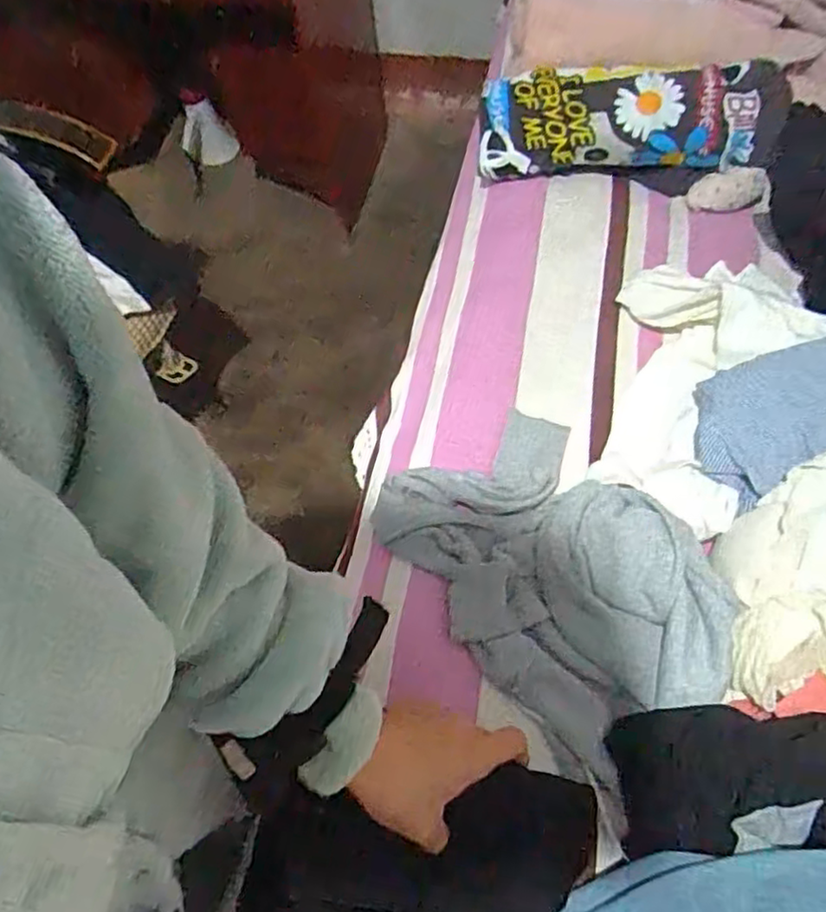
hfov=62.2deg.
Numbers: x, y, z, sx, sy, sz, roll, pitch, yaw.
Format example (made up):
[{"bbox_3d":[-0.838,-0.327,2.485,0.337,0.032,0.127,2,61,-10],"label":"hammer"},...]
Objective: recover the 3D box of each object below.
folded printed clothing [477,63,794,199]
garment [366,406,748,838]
[{"bbox_3d":[0.278,-0.430,0.875,0.377,0.100,0.118,3,61,6],"label":"folded printed clothing"},{"bbox_3d":[0.132,0.106,0.632,0.210,0.081,0.326,-33,64,-14],"label":"garment"}]

